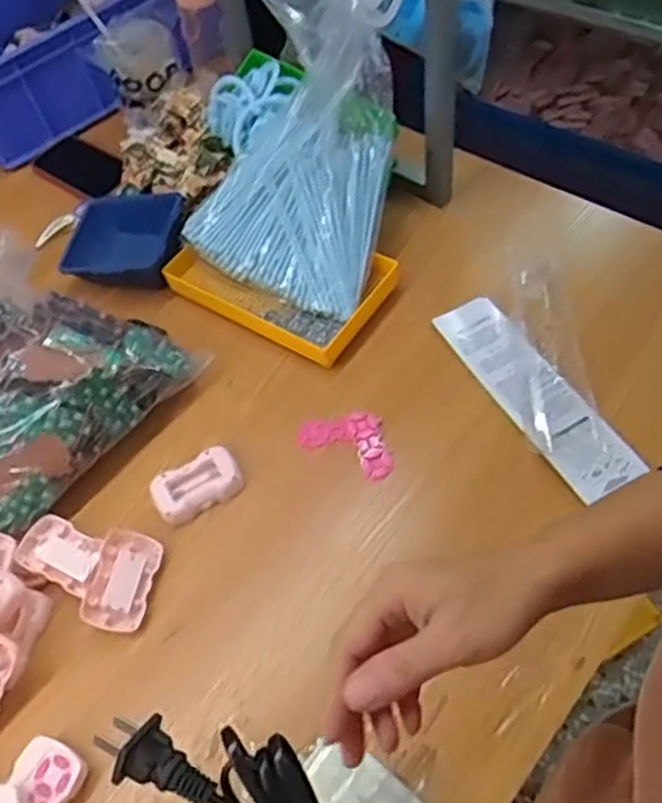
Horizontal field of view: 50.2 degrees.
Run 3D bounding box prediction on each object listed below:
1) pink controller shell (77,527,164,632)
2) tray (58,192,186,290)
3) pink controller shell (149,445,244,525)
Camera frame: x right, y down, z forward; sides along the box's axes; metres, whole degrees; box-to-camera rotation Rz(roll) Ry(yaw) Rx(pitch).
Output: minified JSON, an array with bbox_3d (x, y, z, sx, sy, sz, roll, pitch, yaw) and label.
[{"bbox_3d":[-0.192,0.166,0.654,0.054,0.018,0.088,19,58,-10],"label":"pink controller shell"},{"bbox_3d":[-0.254,-0.196,0.871,0.143,0.046,0.139,4,57,10],"label":"tray"},{"bbox_3d":[-0.133,0.084,0.705,0.087,0.017,0.056,-27,57,-11],"label":"pink controller shell"}]

